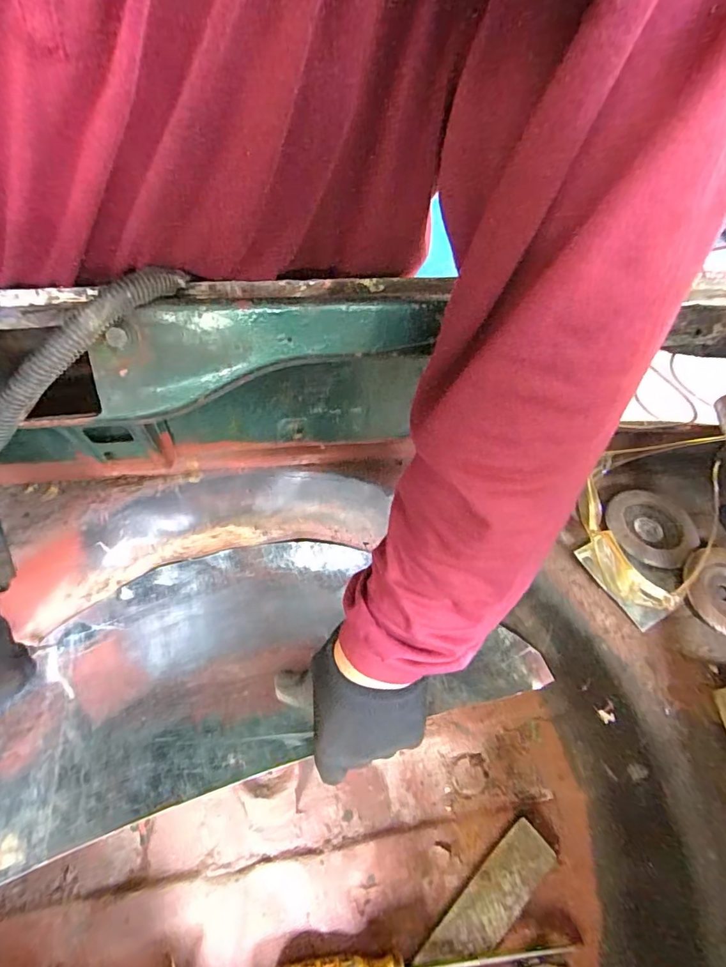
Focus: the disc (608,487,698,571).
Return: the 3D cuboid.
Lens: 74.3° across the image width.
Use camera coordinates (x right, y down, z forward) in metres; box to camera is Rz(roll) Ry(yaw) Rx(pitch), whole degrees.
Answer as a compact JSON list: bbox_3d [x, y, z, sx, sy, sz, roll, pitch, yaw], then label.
[{"bbox_3d":[0.282,0.043,0.468,0.085,0.010,0.082,3,48,-3],"label":"disc"}]

